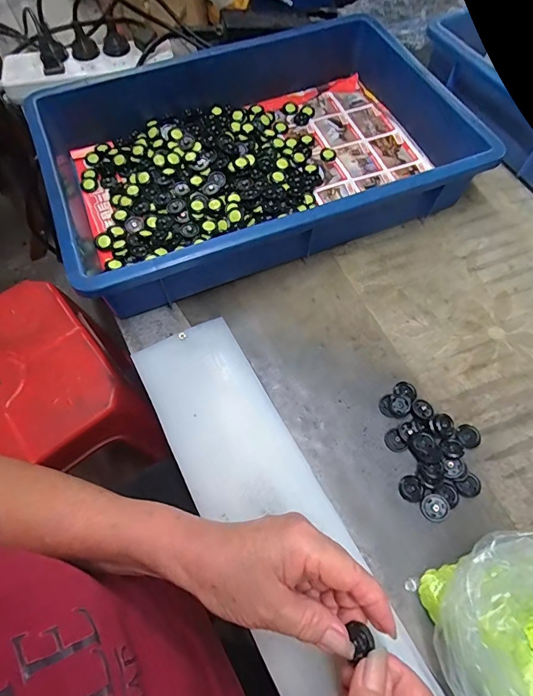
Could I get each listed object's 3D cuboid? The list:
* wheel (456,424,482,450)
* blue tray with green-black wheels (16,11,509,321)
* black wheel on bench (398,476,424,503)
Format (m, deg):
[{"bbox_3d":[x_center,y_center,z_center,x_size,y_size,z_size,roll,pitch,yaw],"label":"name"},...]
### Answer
[{"bbox_3d":[0.172,0.076,0.340,0.022,0.006,0.020,0,64,0],"label":"wheel"},{"bbox_3d":[-0.016,-0.215,0.451,0.420,0.089,0.286,-21,66,-9],"label":"blue tray with green-black wheels"},{"bbox_3d":[0.118,0.115,0.324,0.018,0.005,0.020,-30,68,-13],"label":"black wheel on bench"}]

